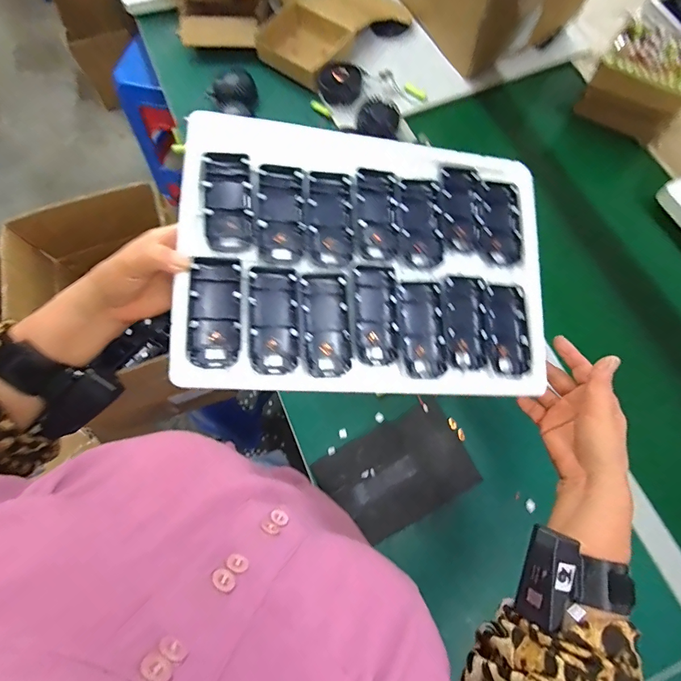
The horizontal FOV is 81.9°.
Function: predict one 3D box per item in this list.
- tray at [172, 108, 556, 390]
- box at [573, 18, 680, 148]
[{"bbox_3d":[0.033,-0.075,0.375,0.348,0.018,0.247,1,82,-13],"label":"tray"},{"bbox_3d":[0.558,-0.474,0.730,0.163,0.130,0.126,30,74,10],"label":"box"}]

